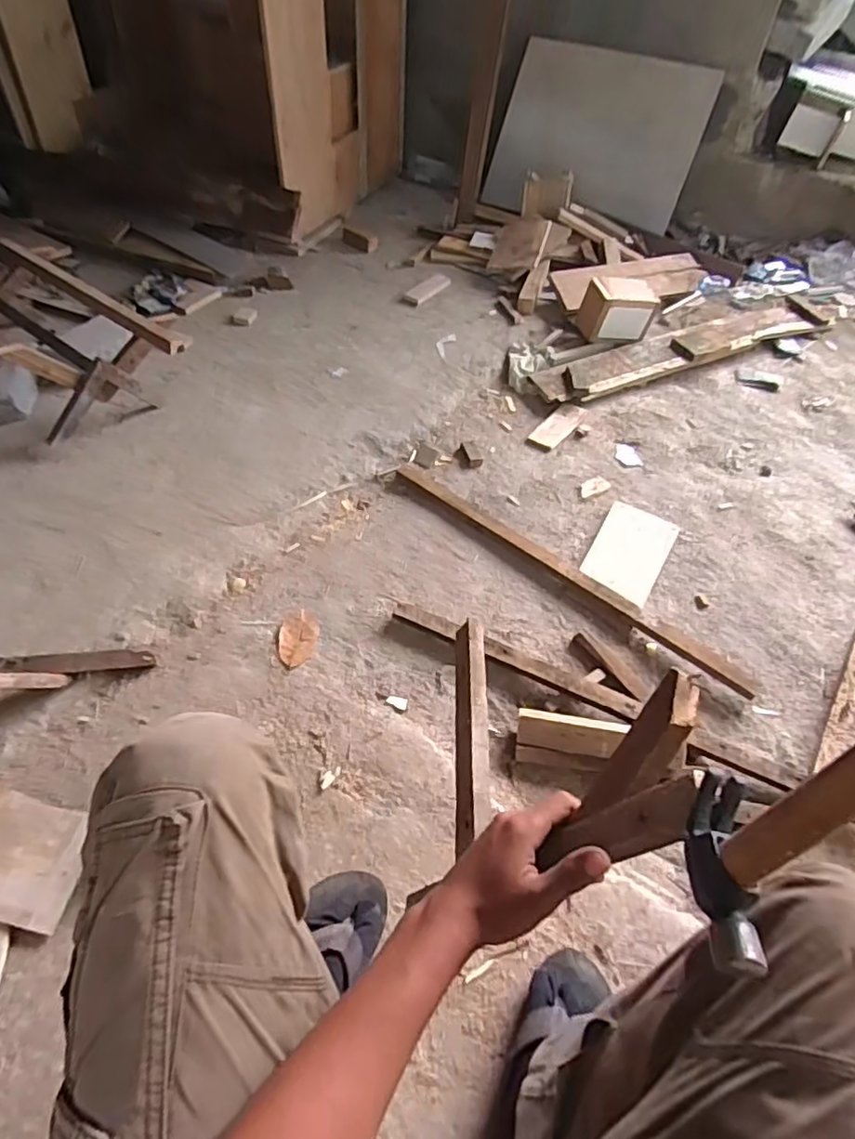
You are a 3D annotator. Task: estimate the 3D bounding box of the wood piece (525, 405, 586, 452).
[{"bbox_3d":[0.297,-0.329,1.429,0.071,0.017,0.167,34,56,23],"label":"wood piece"}]

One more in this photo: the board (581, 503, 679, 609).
[{"bbox_3d":[0.384,-0.032,1.189,0.132,0.012,0.206,25,60,19],"label":"board"}]

